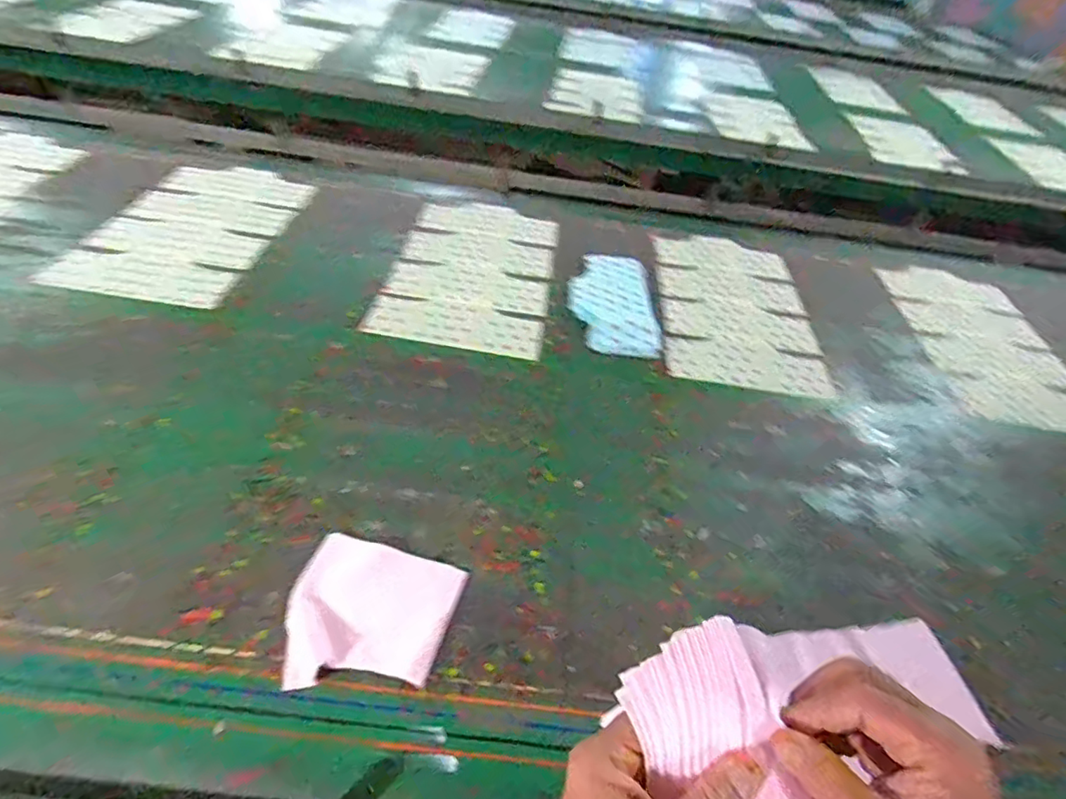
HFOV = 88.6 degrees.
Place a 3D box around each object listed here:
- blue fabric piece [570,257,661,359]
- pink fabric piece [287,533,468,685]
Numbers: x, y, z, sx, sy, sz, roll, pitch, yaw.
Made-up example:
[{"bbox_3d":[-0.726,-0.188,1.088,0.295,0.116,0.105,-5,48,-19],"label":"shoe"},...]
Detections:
[{"bbox_3d":[0.145,-0.180,0.996,0.153,0.026,0.281,5,44,-2],"label":"blue fabric piece"},{"bbox_3d":[-0.173,0.223,0.567,0.165,0.012,0.154,16,44,8],"label":"pink fabric piece"}]

